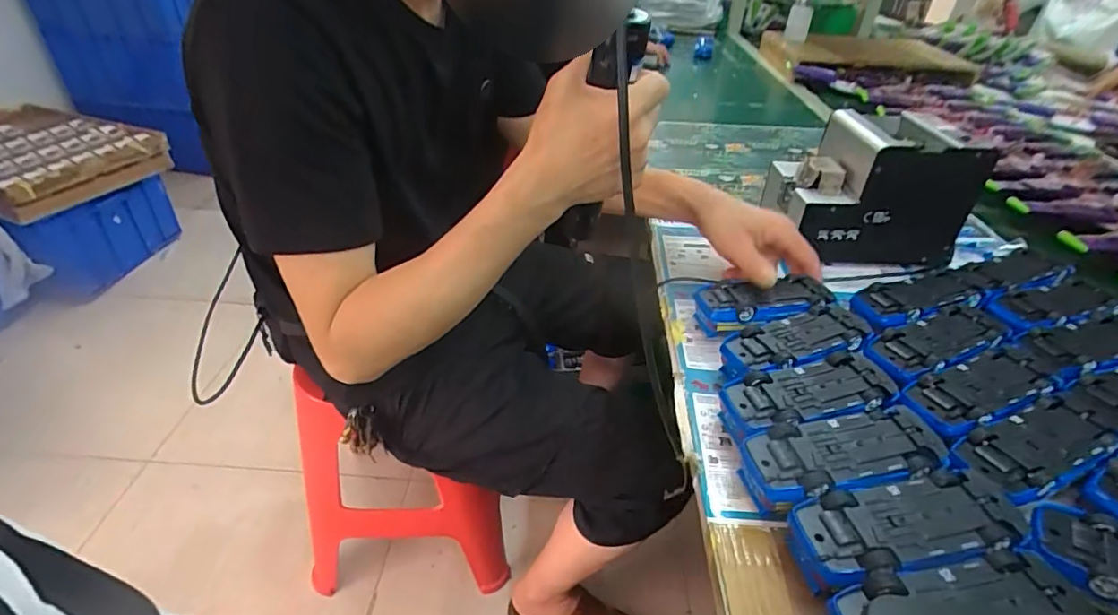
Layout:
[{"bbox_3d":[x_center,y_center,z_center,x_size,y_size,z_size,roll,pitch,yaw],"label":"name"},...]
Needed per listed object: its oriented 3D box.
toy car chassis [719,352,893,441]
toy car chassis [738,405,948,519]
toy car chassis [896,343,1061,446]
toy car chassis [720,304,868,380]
[{"bbox_3d":[0.191,0.078,0.422,0.131,0.047,0.057,-7,38,-13],"label":"toy car chassis"},{"bbox_3d":[0.192,0.111,0.375,0.129,0.052,0.055,-5,38,-11],"label":"toy car chassis"},{"bbox_3d":[0.331,0.064,0.417,0.139,0.013,0.053,-13,40,-21],"label":"toy car chassis"},{"bbox_3d":[0.205,0.040,0.475,0.131,0.045,0.058,-10,39,-17],"label":"toy car chassis"}]

